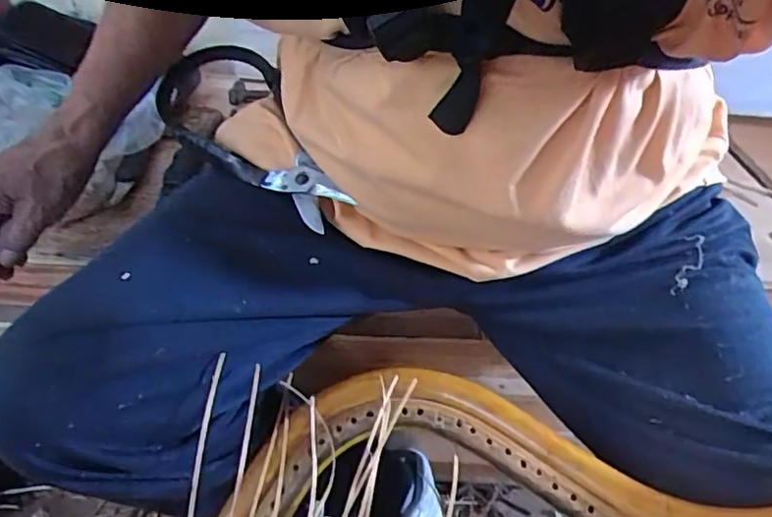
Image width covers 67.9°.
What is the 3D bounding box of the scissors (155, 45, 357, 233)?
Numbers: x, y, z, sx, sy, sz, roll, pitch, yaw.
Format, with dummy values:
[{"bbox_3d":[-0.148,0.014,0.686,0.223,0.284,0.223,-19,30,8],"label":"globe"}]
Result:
[{"bbox_3d":[-0.106,-0.098,0.440,0.089,0.033,0.219,-23,59,-31],"label":"scissors"}]

